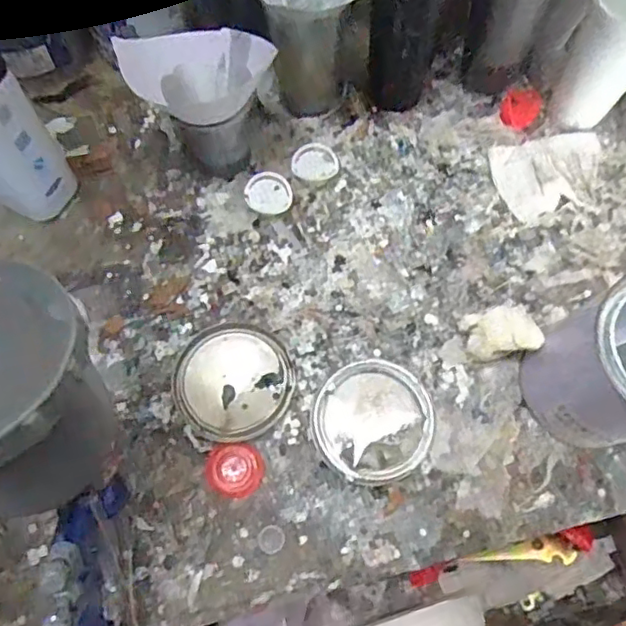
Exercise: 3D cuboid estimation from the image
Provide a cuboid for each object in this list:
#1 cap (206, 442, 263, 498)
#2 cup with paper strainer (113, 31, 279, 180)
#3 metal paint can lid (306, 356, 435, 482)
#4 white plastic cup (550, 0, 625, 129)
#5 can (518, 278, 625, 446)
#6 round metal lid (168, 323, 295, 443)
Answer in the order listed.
[{"bbox_3d":[-0.061,0.123,0.468,0.043,0.017,0.041,0,70,-1],"label":"cap"},{"bbox_3d":[-0.098,-0.184,0.535,0.113,0.109,0.092,-22,72,-9],"label":"cup with paper strainer"},{"bbox_3d":[0.048,0.088,0.482,0.094,0.015,0.093,0,70,-1],"label":"metal paint can lid"},{"bbox_3d":[0.271,-0.239,0.542,0.075,0.136,0.076,0,70,-1],"label":"white plastic cup"},{"bbox_3d":[0.229,0.045,0.446,0.102,0.131,0.105,0,70,-1],"label":"can"},{"bbox_3d":[-0.065,0.055,0.494,0.095,0.015,0.097,-6,70,-3],"label":"round metal lid"}]

